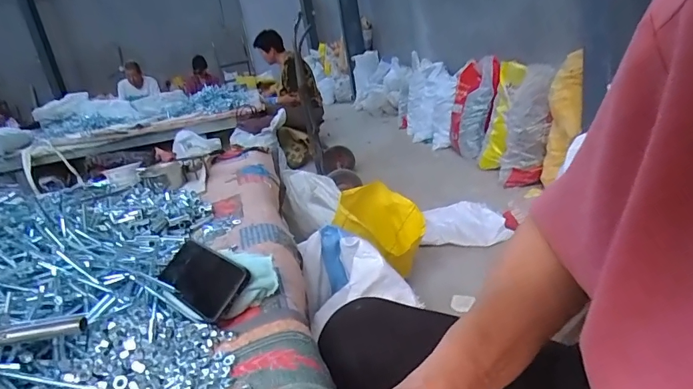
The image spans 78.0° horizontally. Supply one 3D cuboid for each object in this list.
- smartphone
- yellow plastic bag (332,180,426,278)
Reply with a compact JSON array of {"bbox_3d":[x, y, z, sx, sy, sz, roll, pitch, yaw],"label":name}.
[{"bbox_3d":[-0.194,0.111,0.569,0.153,0.013,0.073,16,67,39],"label":"smartphone"},{"bbox_3d":[0.102,0.107,1.274,0.275,0.239,0.168,-13,19,-12],"label":"yellow plastic bag"}]

